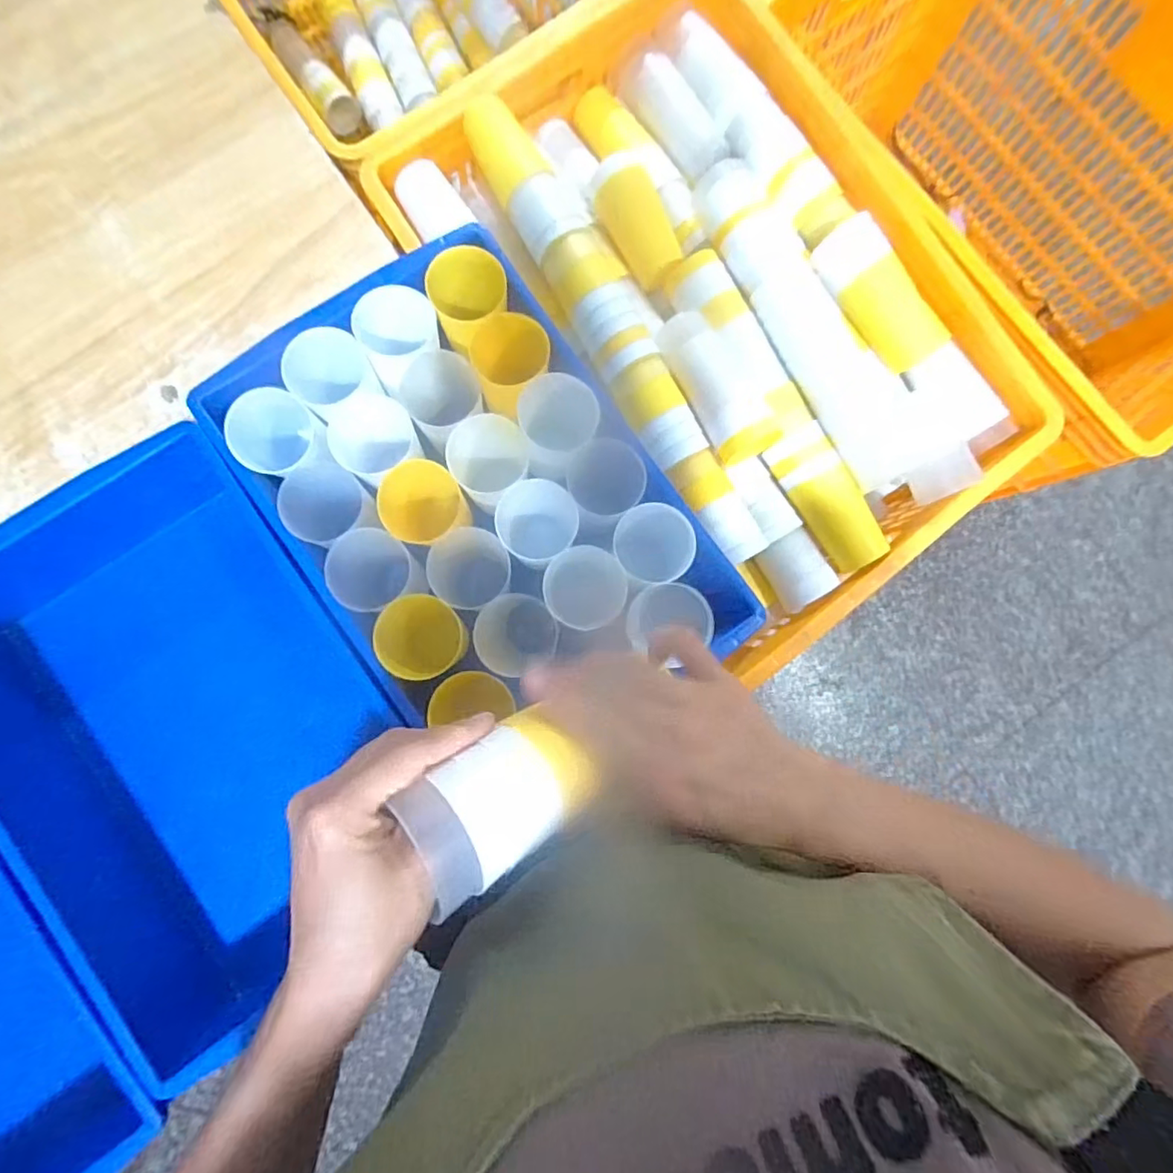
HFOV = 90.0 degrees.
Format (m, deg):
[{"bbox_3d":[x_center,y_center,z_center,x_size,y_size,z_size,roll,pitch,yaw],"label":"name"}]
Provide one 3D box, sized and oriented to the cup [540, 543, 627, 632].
[{"bbox_3d":[-0.002,0.005,0.496,0.066,0.075,0.068,-6,84,-4],"label":"cup"}]

